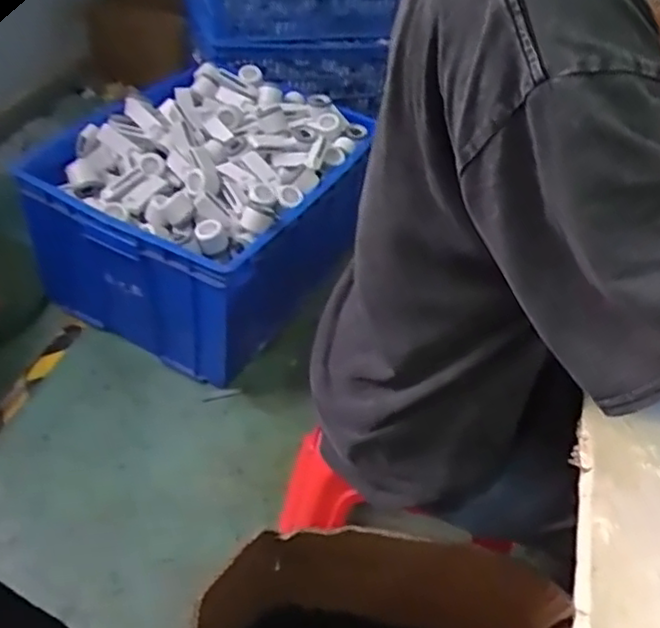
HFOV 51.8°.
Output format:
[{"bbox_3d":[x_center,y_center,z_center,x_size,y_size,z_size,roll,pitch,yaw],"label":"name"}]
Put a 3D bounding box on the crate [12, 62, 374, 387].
[{"bbox_3d":[-0.285,-0.263,1.663,0.608,0.417,0.687,22,45,16],"label":"crate"}]

